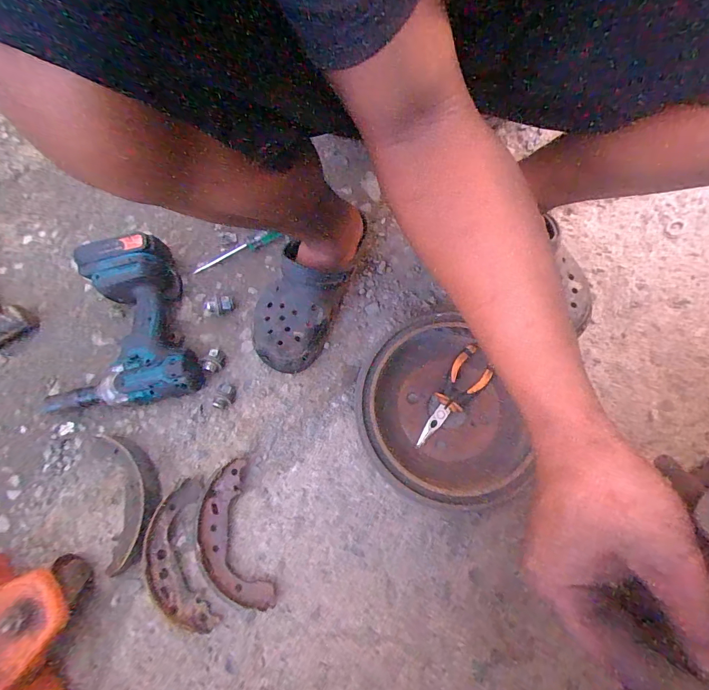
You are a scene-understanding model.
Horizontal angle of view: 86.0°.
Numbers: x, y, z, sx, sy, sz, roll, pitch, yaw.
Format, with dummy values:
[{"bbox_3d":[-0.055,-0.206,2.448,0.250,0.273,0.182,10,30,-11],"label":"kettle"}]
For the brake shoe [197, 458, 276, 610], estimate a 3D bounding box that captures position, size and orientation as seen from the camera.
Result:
[{"bbox_3d":[-0.154,0.238,0.472,0.067,0.031,0.172,-18,77,-2],"label":"brake shoe"}]

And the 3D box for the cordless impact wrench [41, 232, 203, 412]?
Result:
[{"bbox_3d":[-0.347,-0.020,0.519,0.213,0.098,0.230,-20,77,-2],"label":"cordless impact wrench"}]

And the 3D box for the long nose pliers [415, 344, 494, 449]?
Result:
[{"bbox_3d":[0.124,0.068,0.498,0.049,0.012,0.145,41,79,12],"label":"long nose pliers"}]

